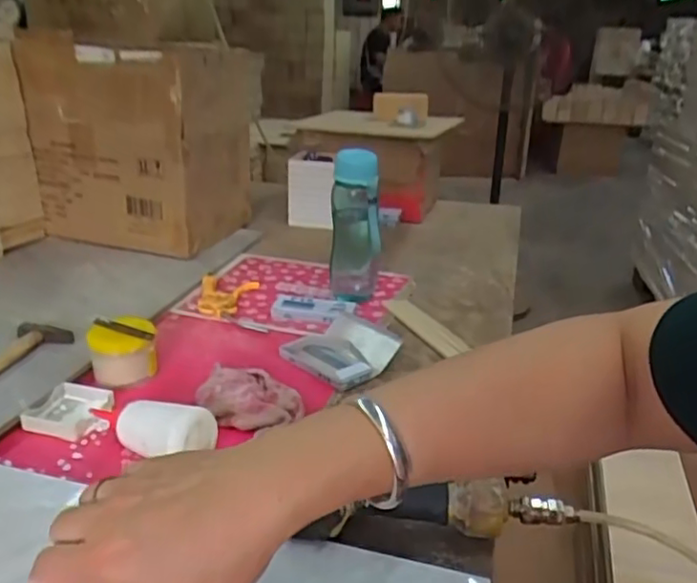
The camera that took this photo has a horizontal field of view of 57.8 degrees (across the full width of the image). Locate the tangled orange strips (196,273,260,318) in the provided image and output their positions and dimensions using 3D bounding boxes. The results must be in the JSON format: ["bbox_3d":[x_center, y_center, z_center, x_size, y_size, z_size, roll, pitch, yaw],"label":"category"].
[{"bbox_3d":[-0.201,0.004,1.018,0.088,0.015,0.139,4,23,3],"label":"tangled orange strips"}]

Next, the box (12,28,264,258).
[{"bbox_3d":[-0.373,-0.268,1.200,0.339,0.359,0.268,12,24,22],"label":"box"}]

